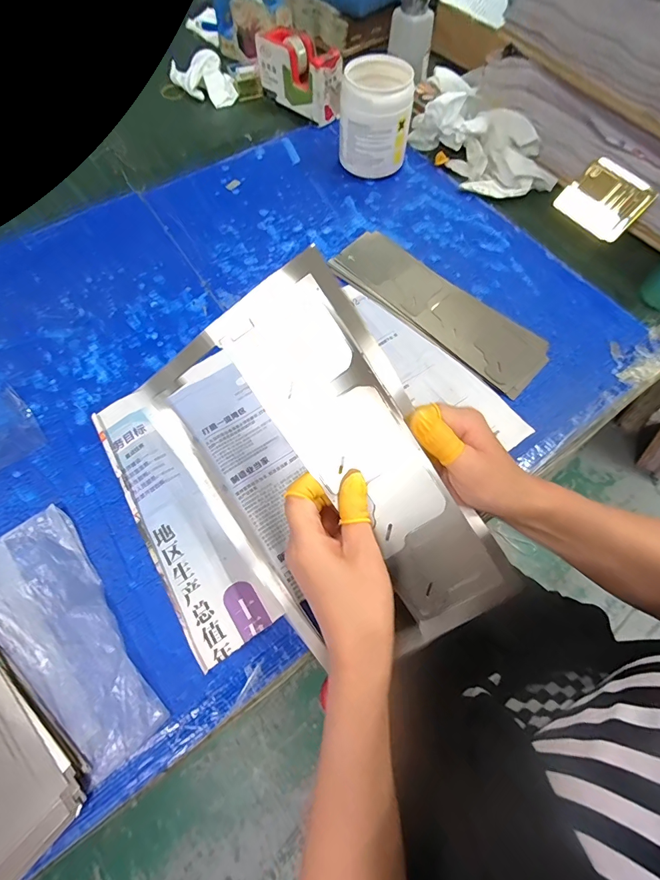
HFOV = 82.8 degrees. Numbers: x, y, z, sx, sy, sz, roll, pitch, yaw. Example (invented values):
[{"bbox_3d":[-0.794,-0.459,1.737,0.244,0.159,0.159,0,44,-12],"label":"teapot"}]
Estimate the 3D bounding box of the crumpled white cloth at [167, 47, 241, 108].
[{"bbox_3d":[-0.215,-0.613,0.634,0.069,0.048,0.112,-36,71,-14],"label":"crumpled white cloth"}]

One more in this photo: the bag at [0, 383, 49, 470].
[{"bbox_3d":[-0.340,-0.014,0.391,0.057,0.004,0.088,-37,72,-15],"label":"bag"}]

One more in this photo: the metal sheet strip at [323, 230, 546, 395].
[{"bbox_3d":[0.128,-0.163,0.453,0.276,0.009,0.088,41,72,16],"label":"metal sheet strip"}]

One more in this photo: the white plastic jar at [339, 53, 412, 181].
[{"bbox_3d":[0.061,-0.436,0.516,0.090,0.110,0.079,6,67,2],"label":"white plastic jar"}]

